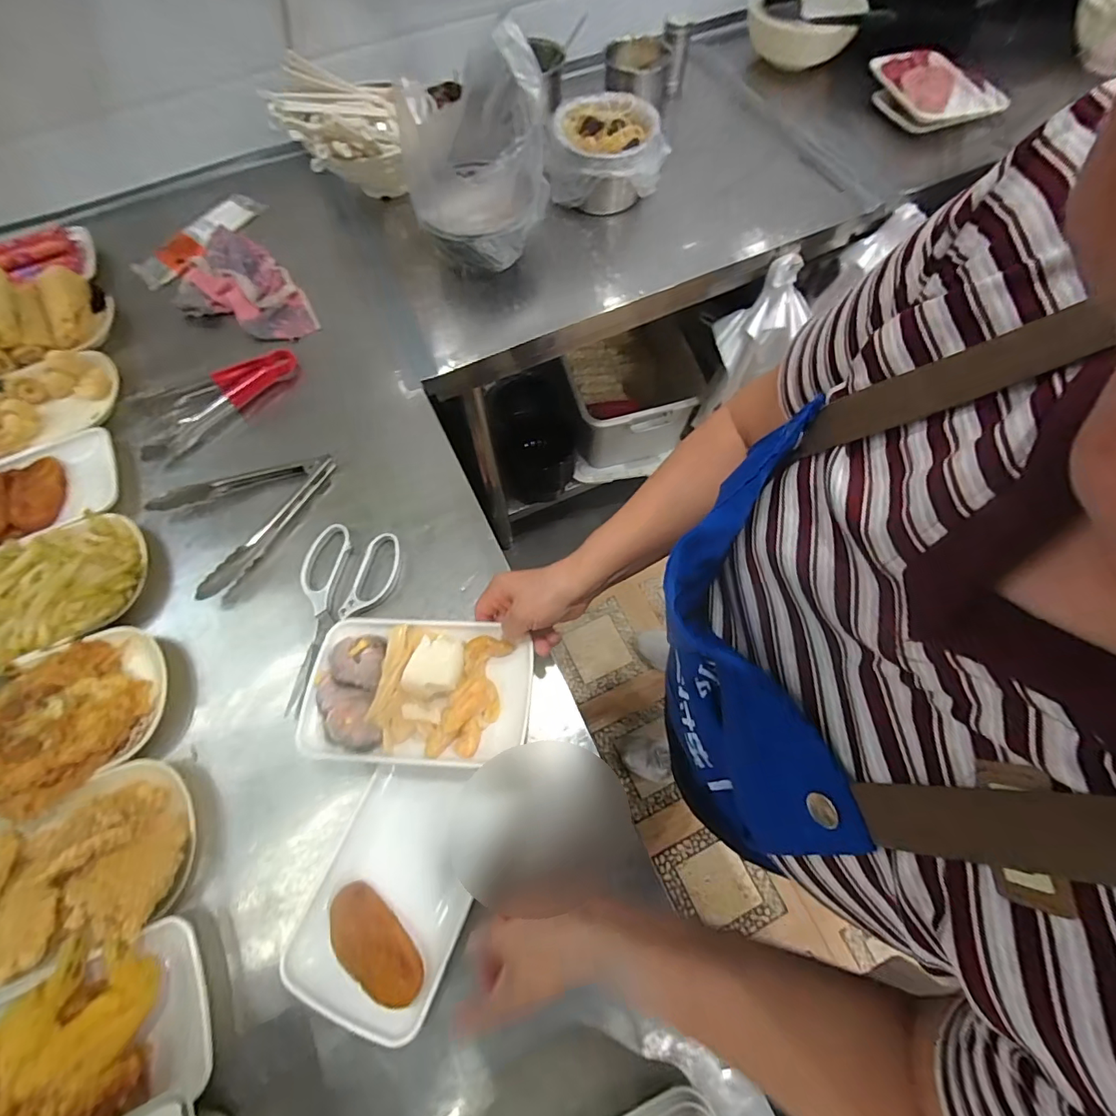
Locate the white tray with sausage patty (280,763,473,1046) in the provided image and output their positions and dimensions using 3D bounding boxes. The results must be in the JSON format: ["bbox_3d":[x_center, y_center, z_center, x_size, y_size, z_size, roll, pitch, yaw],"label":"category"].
[{"bbox_3d":[-0.142,0.291,0.440,0.128,0.020,0.194,20,67,9],"label":"white tray with sausage patty"}]

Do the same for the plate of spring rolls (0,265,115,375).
[{"bbox_3d":[-0.759,-0.335,0.682,0.194,0.082,0.131,-17,66,-8],"label":"plate of spring rolls"}]

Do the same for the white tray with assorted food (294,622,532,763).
[{"bbox_3d":[-0.132,0.117,0.456,0.208,0.041,0.130,2,65,1],"label":"white tray with assorted food"}]

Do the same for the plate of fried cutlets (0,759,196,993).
[{"bbox_3d":[-0.450,0.276,0.424,0.222,0.044,0.143,-21,67,-9],"label":"plate of fried cutlets"}]

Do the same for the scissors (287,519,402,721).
[{"bbox_3d":[-0.247,0.061,0.539,0.102,0.016,0.208,8,66,4],"label":"scissors"}]

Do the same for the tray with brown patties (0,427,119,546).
[{"bbox_3d":[-0.650,-0.084,0.595,0.199,0.038,0.140,-20,67,-9],"label":"tray with brown patties"}]

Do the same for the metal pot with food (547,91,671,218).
[{"bbox_3d":[0.083,-0.647,0.799,0.168,0.099,0.164,0,65,0],"label":"metal pot with food"}]

